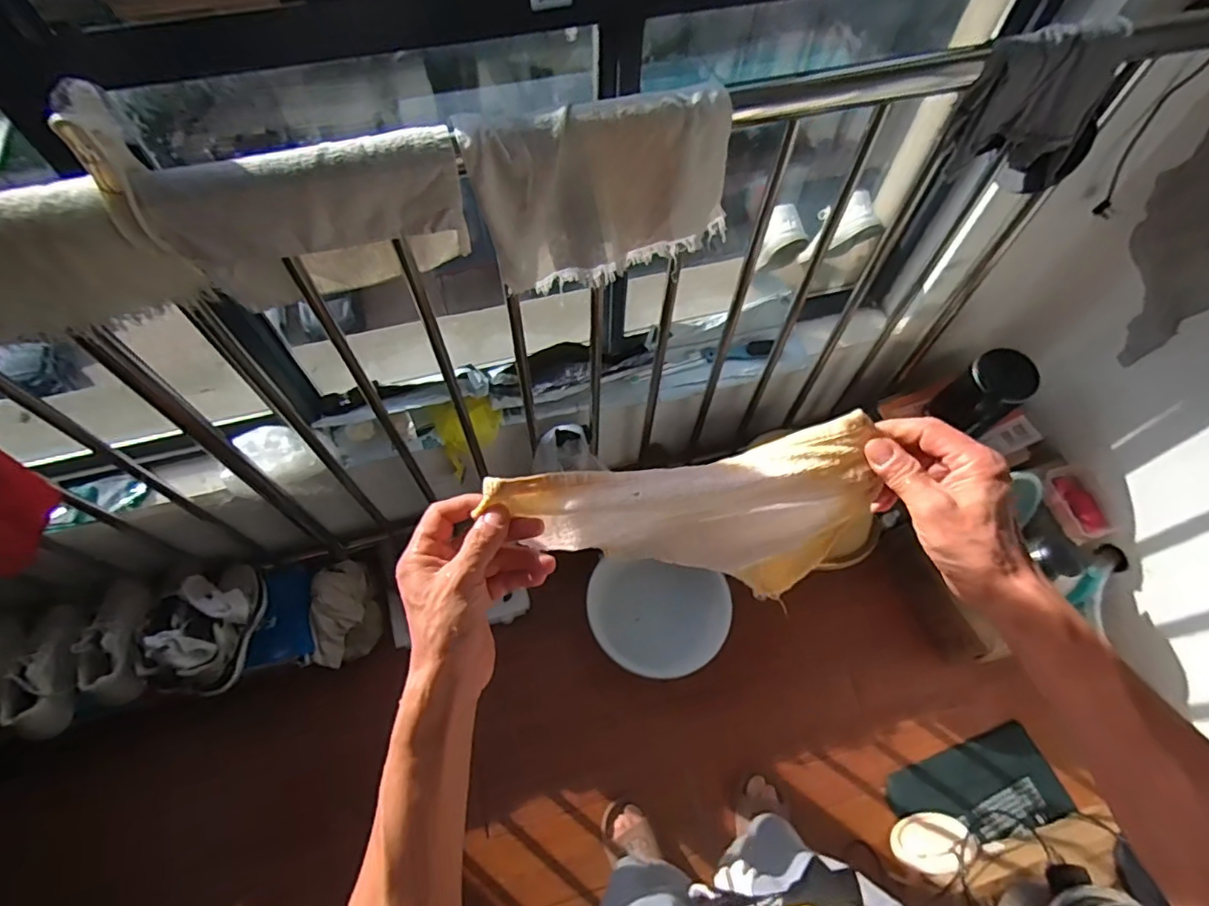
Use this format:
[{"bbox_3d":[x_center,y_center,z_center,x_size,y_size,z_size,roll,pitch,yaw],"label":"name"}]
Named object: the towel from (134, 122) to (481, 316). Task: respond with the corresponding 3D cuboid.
[{"bbox_3d":[-0.317,-0.261,0.694,0.305,0.209,0.081,-11,63,-7],"label":"towel"}]

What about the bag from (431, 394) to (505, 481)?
[{"bbox_3d":[-0.278,-0.027,1.262,0.137,0.208,0.048,-13,29,-3],"label":"bag"}]

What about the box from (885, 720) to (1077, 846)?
[{"bbox_3d":[0.815,0.756,1.302,0.346,0.045,0.187,-19,55,-5],"label":"box"}]

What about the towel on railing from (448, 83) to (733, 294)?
[{"bbox_3d":[0.004,-0.318,0.738,0.320,0.222,0.054,-15,64,-9],"label":"towel on railing"}]

